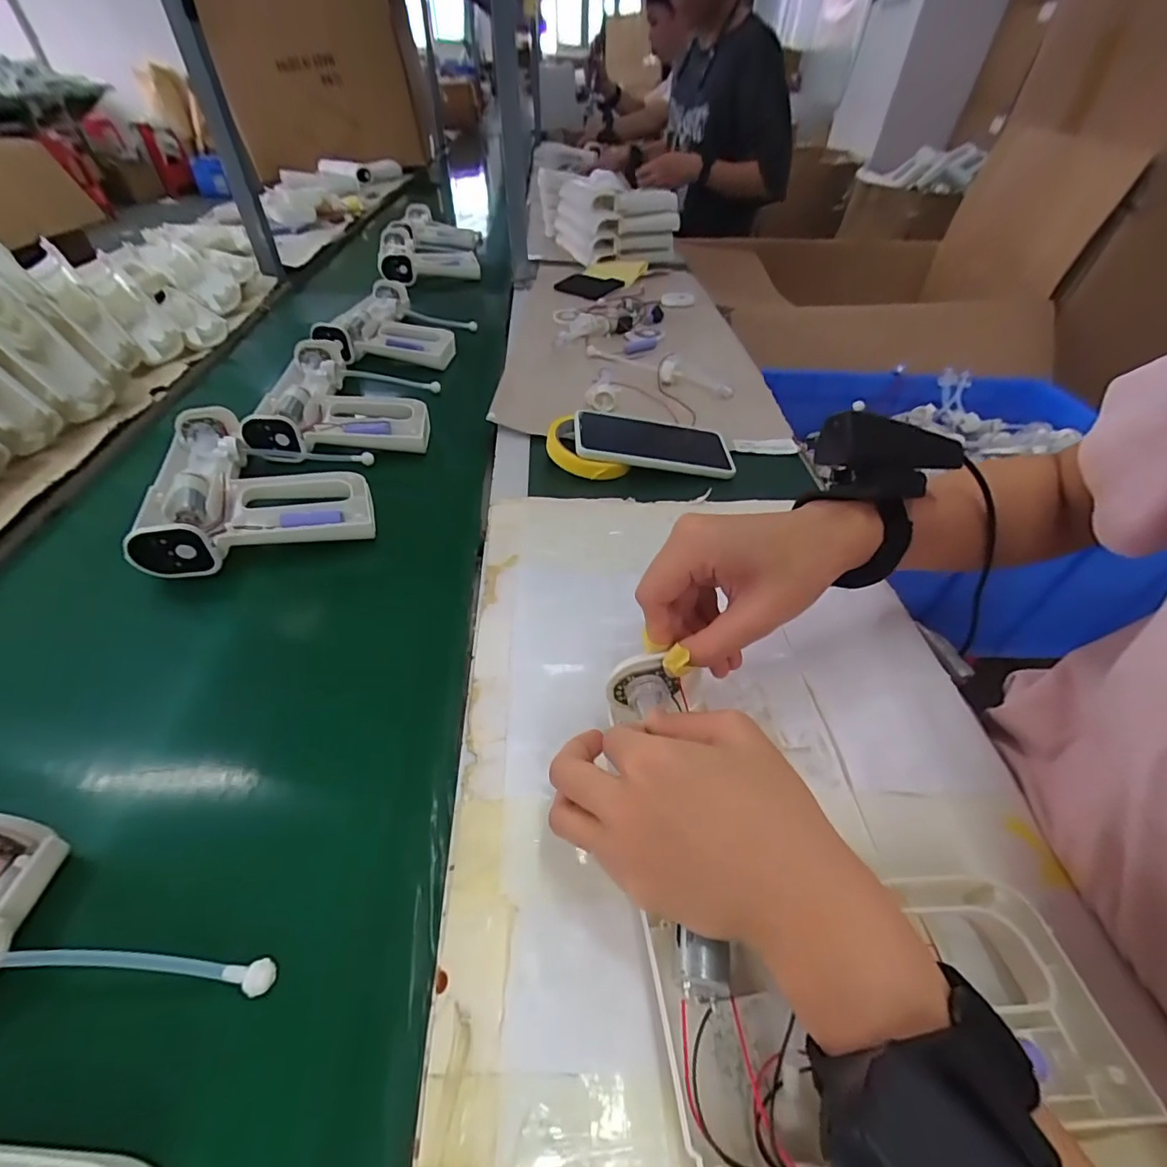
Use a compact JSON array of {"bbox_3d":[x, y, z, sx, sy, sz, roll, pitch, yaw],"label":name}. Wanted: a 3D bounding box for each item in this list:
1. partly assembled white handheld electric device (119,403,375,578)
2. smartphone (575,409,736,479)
[{"bbox_3d":[-0.315,-0.109,0.500,0.189,0.042,0.222,-15,48,-17],"label":"partly assembled white handheld electric device"},{"bbox_3d":[0.075,-0.149,0.551,0.164,0.011,0.089,7,47,-9],"label":"smartphone"}]

